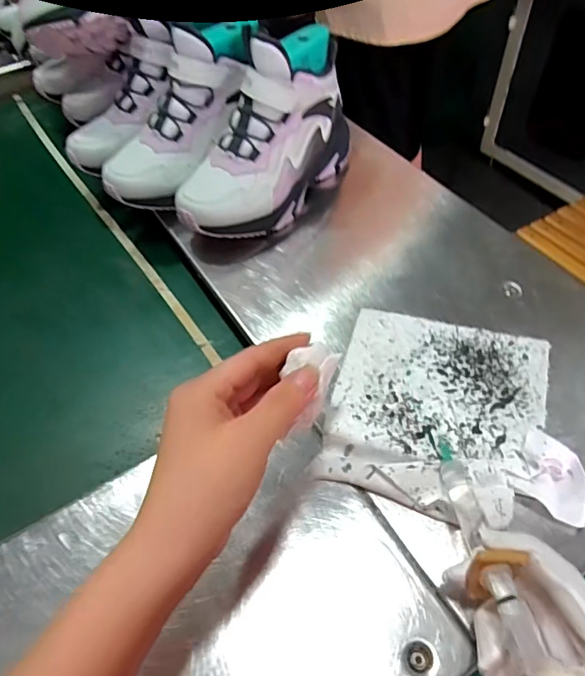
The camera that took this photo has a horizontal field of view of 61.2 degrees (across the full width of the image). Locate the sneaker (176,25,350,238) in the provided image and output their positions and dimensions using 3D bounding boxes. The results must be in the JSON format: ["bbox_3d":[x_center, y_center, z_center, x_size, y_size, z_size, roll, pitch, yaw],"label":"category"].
[{"bbox_3d":[-0.025,-0.212,0.525,0.080,0.144,0.233,28,60,24],"label":"sneaker"}]

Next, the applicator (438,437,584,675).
[{"bbox_3d":[0.116,0.129,0.283,0.024,0.020,0.187,-6,29,0],"label":"applicator"}]

